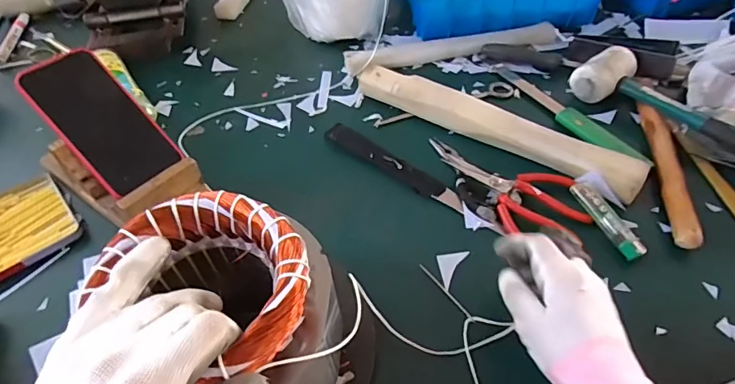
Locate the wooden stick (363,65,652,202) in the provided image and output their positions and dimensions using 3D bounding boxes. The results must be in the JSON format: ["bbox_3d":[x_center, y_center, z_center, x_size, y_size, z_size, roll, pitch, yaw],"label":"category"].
[{"bbox_3d":[0.130,-0.075,0.527,0.332,0.030,0.040,27,55,24],"label":"wooden stick"}]

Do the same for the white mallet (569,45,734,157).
[{"bbox_3d":[0.366,-0.079,0.512,0.072,0.044,0.286,-37,56,-26],"label":"white mallet"}]

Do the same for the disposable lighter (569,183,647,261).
[{"bbox_3d":[0.226,0.025,0.444,0.020,0.010,0.085,-24,64,-17],"label":"disposable lighter"}]

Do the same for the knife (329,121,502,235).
[{"bbox_3d":[0.042,-0.020,0.504,0.226,0.008,0.031,32,57,27],"label":"knife"}]

